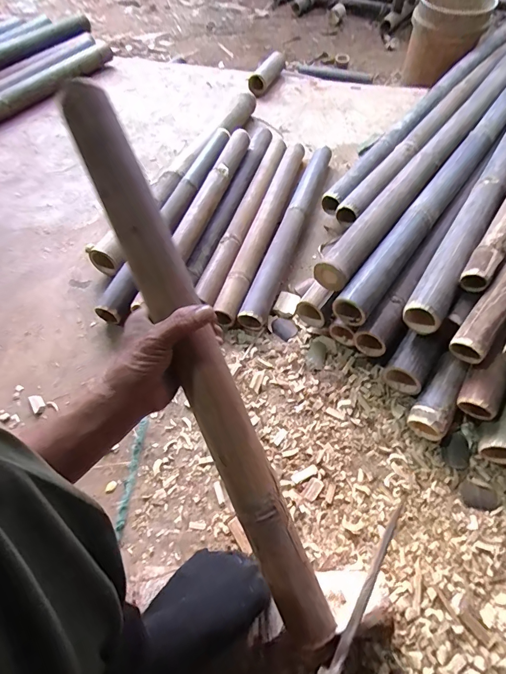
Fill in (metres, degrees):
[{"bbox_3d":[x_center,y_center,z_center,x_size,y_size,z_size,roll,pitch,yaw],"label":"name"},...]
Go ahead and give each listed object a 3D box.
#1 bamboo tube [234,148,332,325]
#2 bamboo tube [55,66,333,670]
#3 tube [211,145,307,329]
[{"bbox_3d":[0.099,-0.278,0.938,0.060,0.056,0.634,14,57,14],"label":"bamboo tube"},{"bbox_3d":[-0.051,0.044,0.405,0.054,0.053,0.643,-24,95,-13],"label":"bamboo tube"},{"bbox_3d":[0.037,-0.294,0.953,0.060,0.055,0.645,13,56,13],"label":"tube"}]

